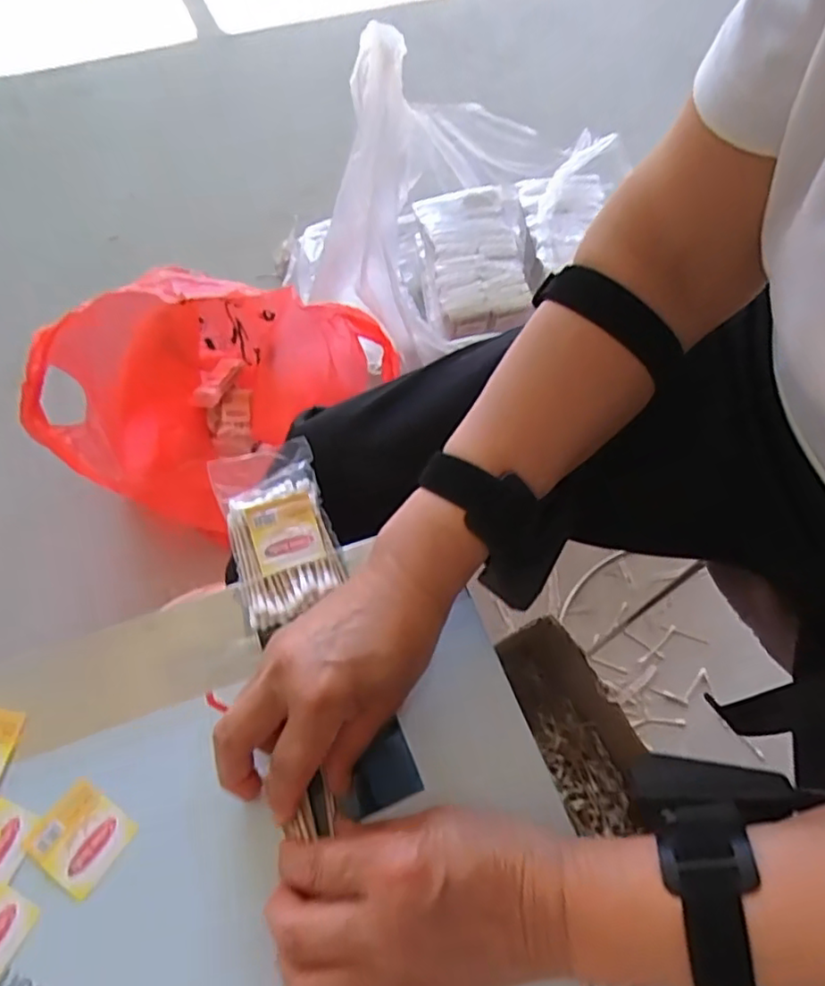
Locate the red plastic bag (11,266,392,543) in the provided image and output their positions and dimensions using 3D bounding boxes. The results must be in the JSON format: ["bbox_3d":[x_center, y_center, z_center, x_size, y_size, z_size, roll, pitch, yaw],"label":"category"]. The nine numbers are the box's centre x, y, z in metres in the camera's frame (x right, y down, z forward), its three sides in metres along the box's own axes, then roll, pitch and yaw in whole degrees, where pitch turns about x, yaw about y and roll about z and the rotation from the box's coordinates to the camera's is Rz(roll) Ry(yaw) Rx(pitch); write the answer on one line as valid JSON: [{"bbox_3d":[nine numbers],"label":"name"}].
[{"bbox_3d":[-0.254,-0.105,0.816,0.364,0.213,0.325,33,66,15],"label":"red plastic bag"}]

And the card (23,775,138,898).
[{"bbox_3d":[-0.167,0.172,0.319,0.043,0.004,0.039,32,64,16],"label":"card"}]

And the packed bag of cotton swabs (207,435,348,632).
[{"bbox_3d":[-0.081,0.020,0.387,0.060,0.018,0.107,-17,62,-11],"label":"packed bag of cotton swabs"}]

